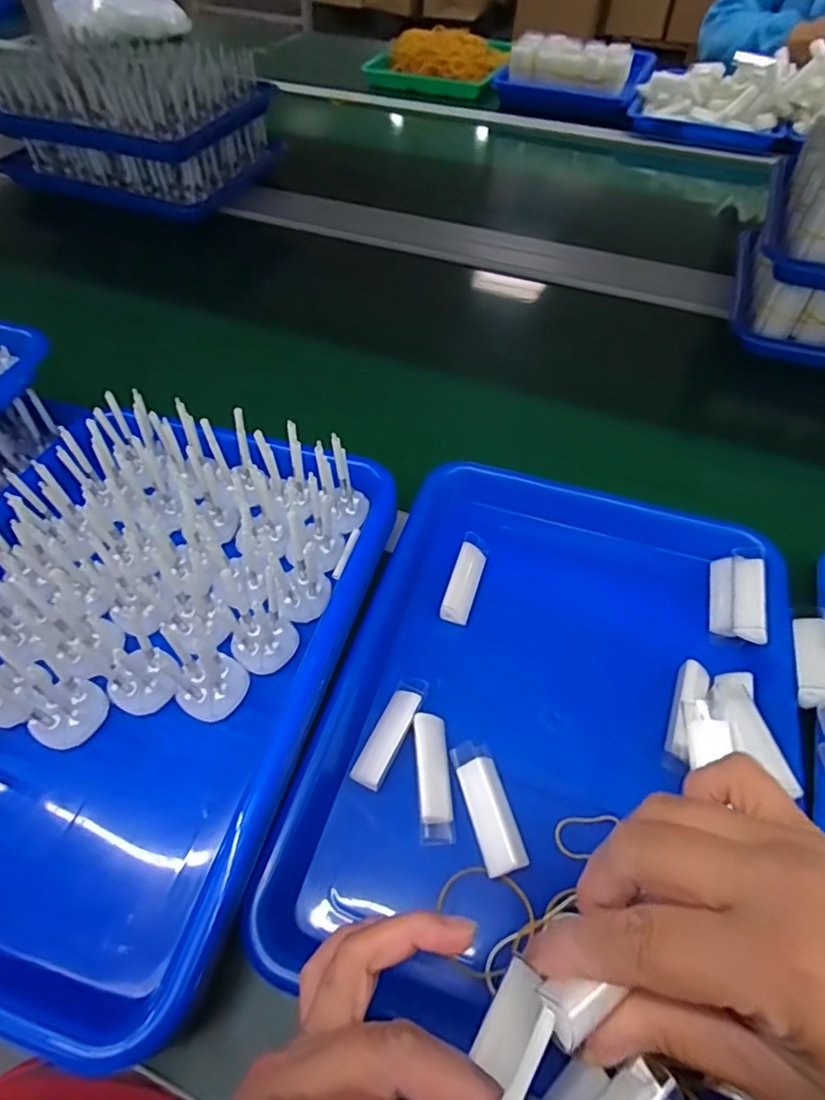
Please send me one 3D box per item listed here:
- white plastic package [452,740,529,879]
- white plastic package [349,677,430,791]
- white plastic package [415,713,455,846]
[{"bbox_3d":[0.040,0.133,0.304,0.021,0.014,0.066,-12,54,-10],"label":"white plastic package"},{"bbox_3d":[-0.011,0.101,0.328,0.020,0.015,0.069,21,55,15],"label":"white plastic package"},{"bbox_3d":[0.012,0.123,0.313,0.018,0.015,0.065,-2,53,-2],"label":"white plastic package"}]

